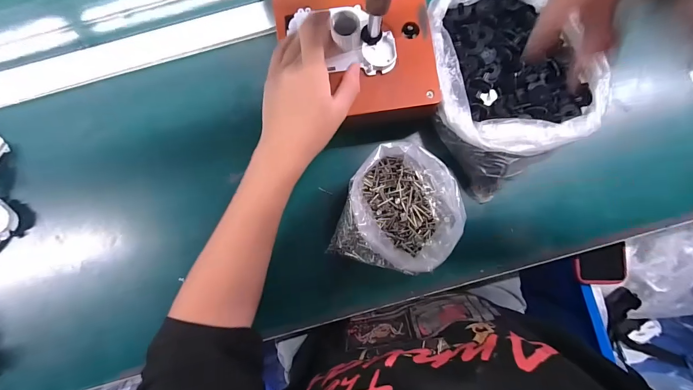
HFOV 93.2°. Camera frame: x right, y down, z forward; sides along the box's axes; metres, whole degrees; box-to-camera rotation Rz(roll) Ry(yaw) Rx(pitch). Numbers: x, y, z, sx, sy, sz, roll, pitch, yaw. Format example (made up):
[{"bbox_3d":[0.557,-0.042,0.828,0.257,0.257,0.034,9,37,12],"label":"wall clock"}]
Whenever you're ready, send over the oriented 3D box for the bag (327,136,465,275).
[{"bbox_3d":[0.054,0.014,0.336,0.107,0.080,0.122,17,86,2],"label":"bag"}]

